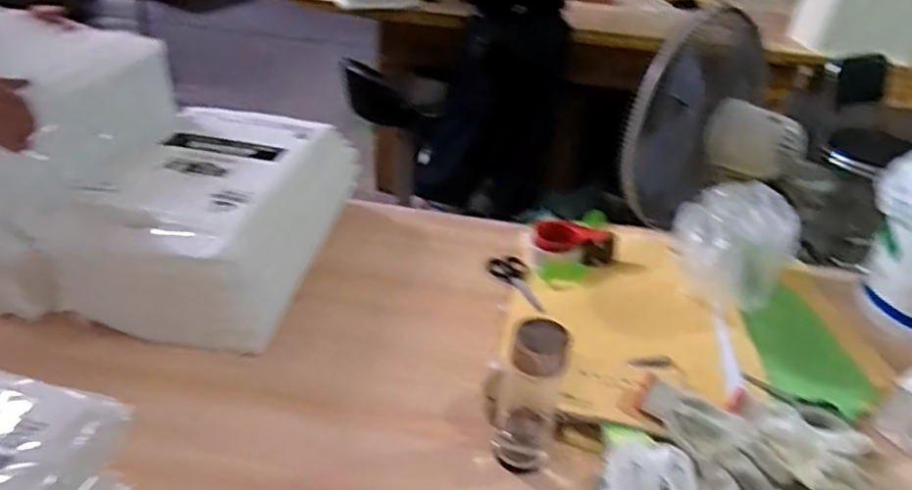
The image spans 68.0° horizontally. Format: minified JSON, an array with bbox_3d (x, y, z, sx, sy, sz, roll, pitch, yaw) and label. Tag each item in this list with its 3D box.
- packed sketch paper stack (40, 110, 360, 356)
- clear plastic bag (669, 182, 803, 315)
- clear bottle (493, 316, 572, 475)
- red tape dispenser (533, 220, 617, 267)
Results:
[{"bbox_3d":[-0.378,-0.068,1.101,0.299,0.169,0.465,9,34,7],"label":"packed sketch paper stack"},{"bbox_3d":[0.436,-0.003,1.075,0.175,0.175,0.170,19,35,19],"label":"clear plastic bag"},{"bbox_3d":[0.086,0.174,0.777,0.065,0.180,0.058,12,34,11],"label":"clear bottle"},{"bbox_3d":[0.199,-0.005,1.143,0.139,0.046,0.063,14,34,13],"label":"red tape dispenser"}]

